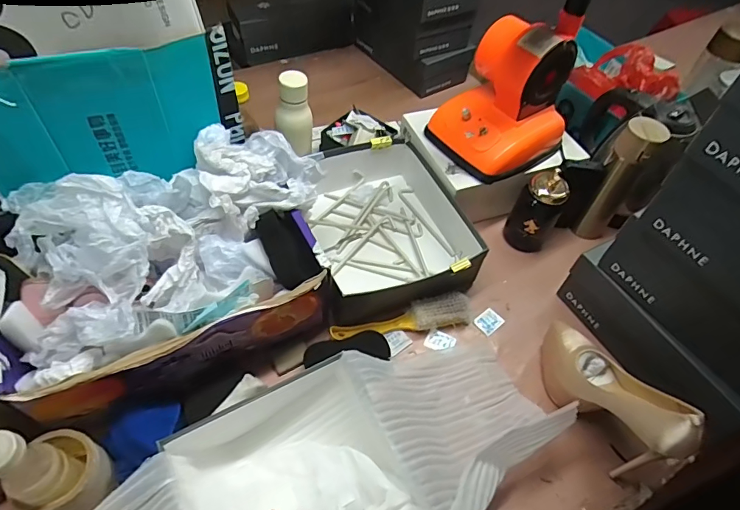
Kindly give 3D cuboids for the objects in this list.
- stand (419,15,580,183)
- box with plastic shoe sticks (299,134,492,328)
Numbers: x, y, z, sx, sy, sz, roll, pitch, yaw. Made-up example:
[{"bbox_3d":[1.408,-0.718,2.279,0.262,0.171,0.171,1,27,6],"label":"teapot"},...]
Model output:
[{"bbox_3d":[0.234,-0.273,0.798,0.192,0.195,0.180,-34,63,-27],"label":"stand"},{"bbox_3d":[0.010,-0.060,0.829,0.259,0.098,0.341,-15,56,-17],"label":"box with plastic shoe sticks"}]

